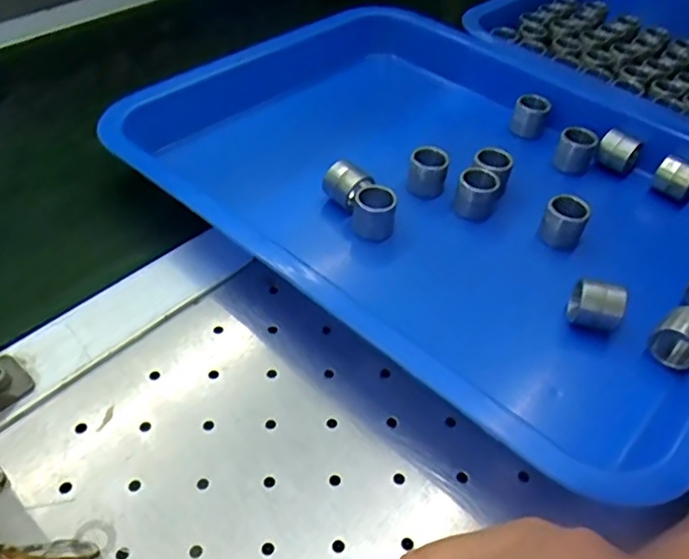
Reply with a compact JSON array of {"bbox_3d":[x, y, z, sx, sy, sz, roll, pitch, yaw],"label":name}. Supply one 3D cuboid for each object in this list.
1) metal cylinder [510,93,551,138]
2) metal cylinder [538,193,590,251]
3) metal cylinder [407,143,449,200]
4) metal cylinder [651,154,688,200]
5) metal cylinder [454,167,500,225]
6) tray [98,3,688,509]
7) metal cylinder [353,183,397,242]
[{"bbox_3d":[0.141,-0.126,0.478,0.024,0.025,0.022,17,47,10],"label":"metal cylinder"},{"bbox_3d":[0.134,-0.035,0.386,0.024,0.027,0.027,22,48,15],"label":"metal cylinder"},{"bbox_3d":[0.054,-0.069,0.409,0.023,0.027,0.026,8,46,1],"label":"metal cylinder"},{"bbox_3d":[0.229,-0.071,0.436,0.024,0.032,0.032,30,50,21],"label":"metal cylinder"},{"bbox_3d":[0.084,-0.054,0.400,0.024,0.023,0.031,19,47,12],"label":"metal cylinder"},{"bbox_3d":[0.074,-0.063,0.404,0.368,0.041,0.305,35,52,25],"label":"tray"},{"bbox_3d":[0.018,-0.040,0.380,0.024,0.030,0.025,6,46,0],"label":"metal cylinder"}]

